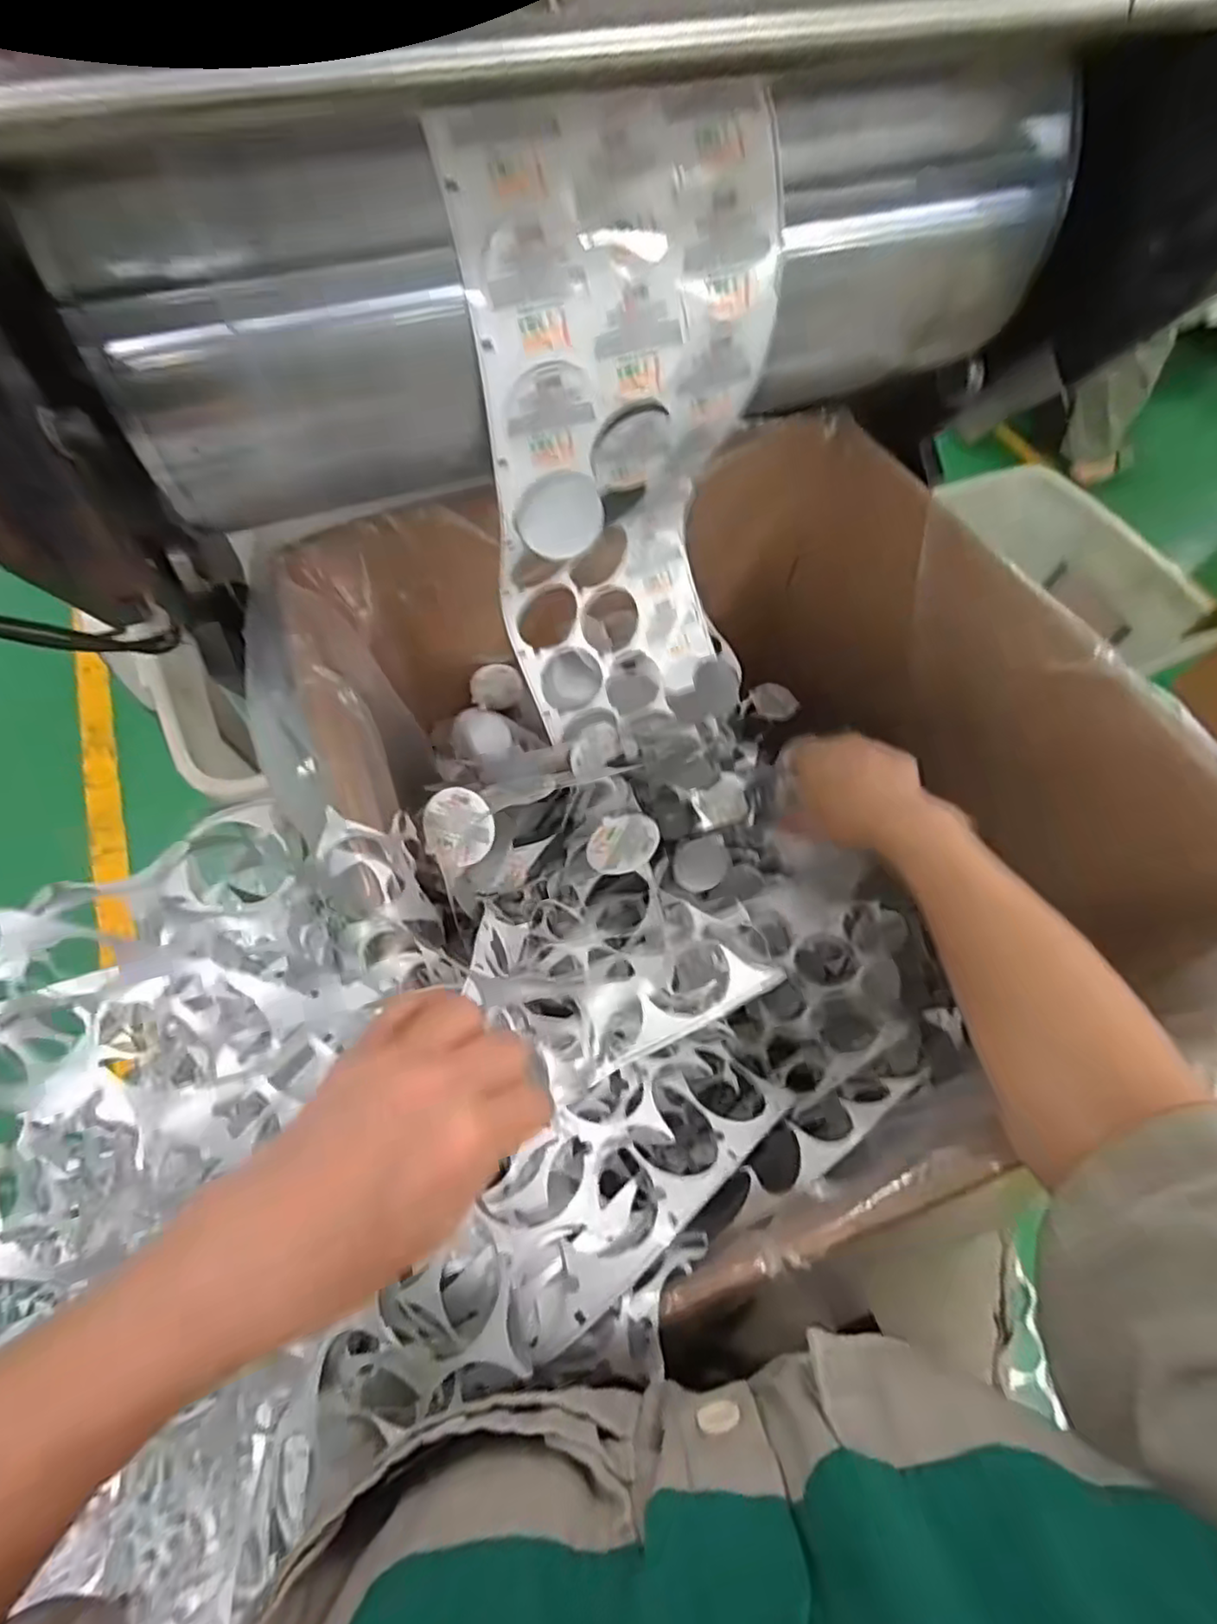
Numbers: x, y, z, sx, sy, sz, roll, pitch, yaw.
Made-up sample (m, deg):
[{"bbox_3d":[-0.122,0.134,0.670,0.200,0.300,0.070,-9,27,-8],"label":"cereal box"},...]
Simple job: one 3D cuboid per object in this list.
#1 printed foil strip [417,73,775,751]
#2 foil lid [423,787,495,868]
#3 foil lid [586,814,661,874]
[{"bbox_3d":[0.011,-0.197,0.453,0.177,0.390,0.079,-20,64,-12],"label":"printed foil strip"},{"bbox_3d":[-0.104,0.010,0.461,0.052,0.009,0.052,0,91,17],"label":"foil lid"},{"bbox_3d":[0.010,0.022,0.475,0.052,0.004,0.050,-12,48,14],"label":"foil lid"}]

